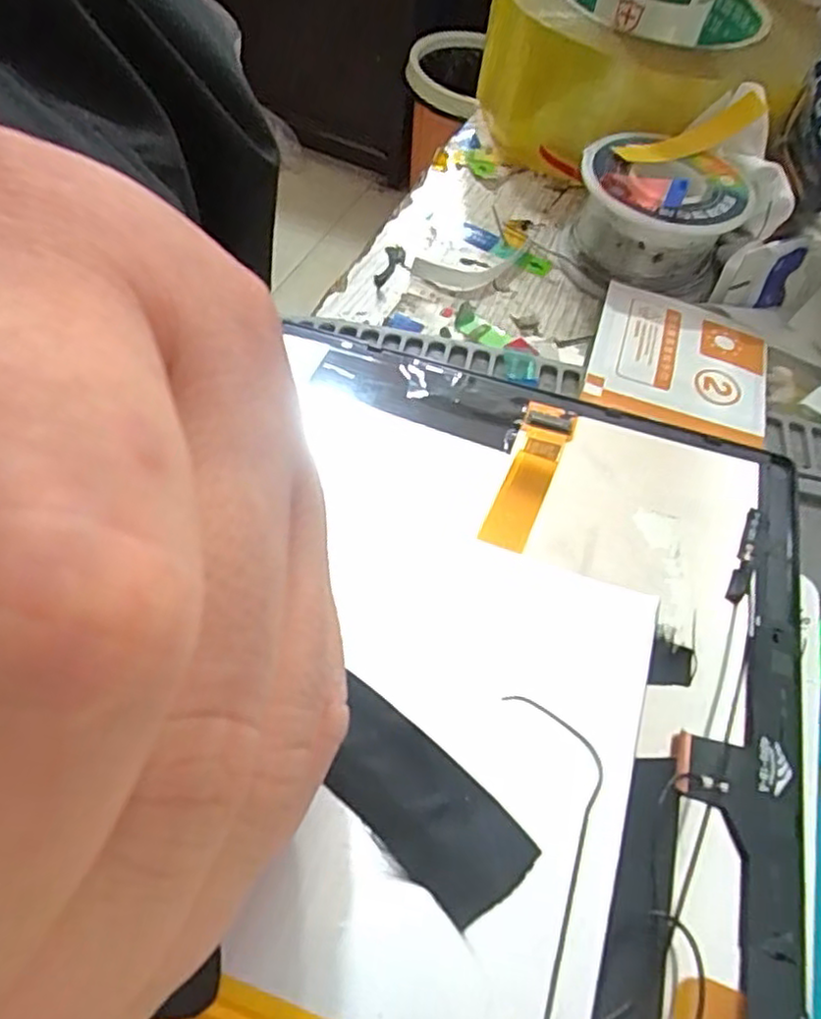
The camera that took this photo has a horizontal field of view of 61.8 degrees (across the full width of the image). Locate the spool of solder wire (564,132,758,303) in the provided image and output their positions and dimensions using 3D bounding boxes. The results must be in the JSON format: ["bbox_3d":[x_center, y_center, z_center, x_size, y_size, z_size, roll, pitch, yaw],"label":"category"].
[{"bbox_3d":[0.081,-0.098,0.226,0.052,0.030,0.048,3,57,-5],"label":"spool of solder wire"}]

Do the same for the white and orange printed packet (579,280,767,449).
[{"bbox_3d":[0.079,-0.044,0.201,0.050,0.004,0.058,19,54,6],"label":"white and orange printed packet"}]

